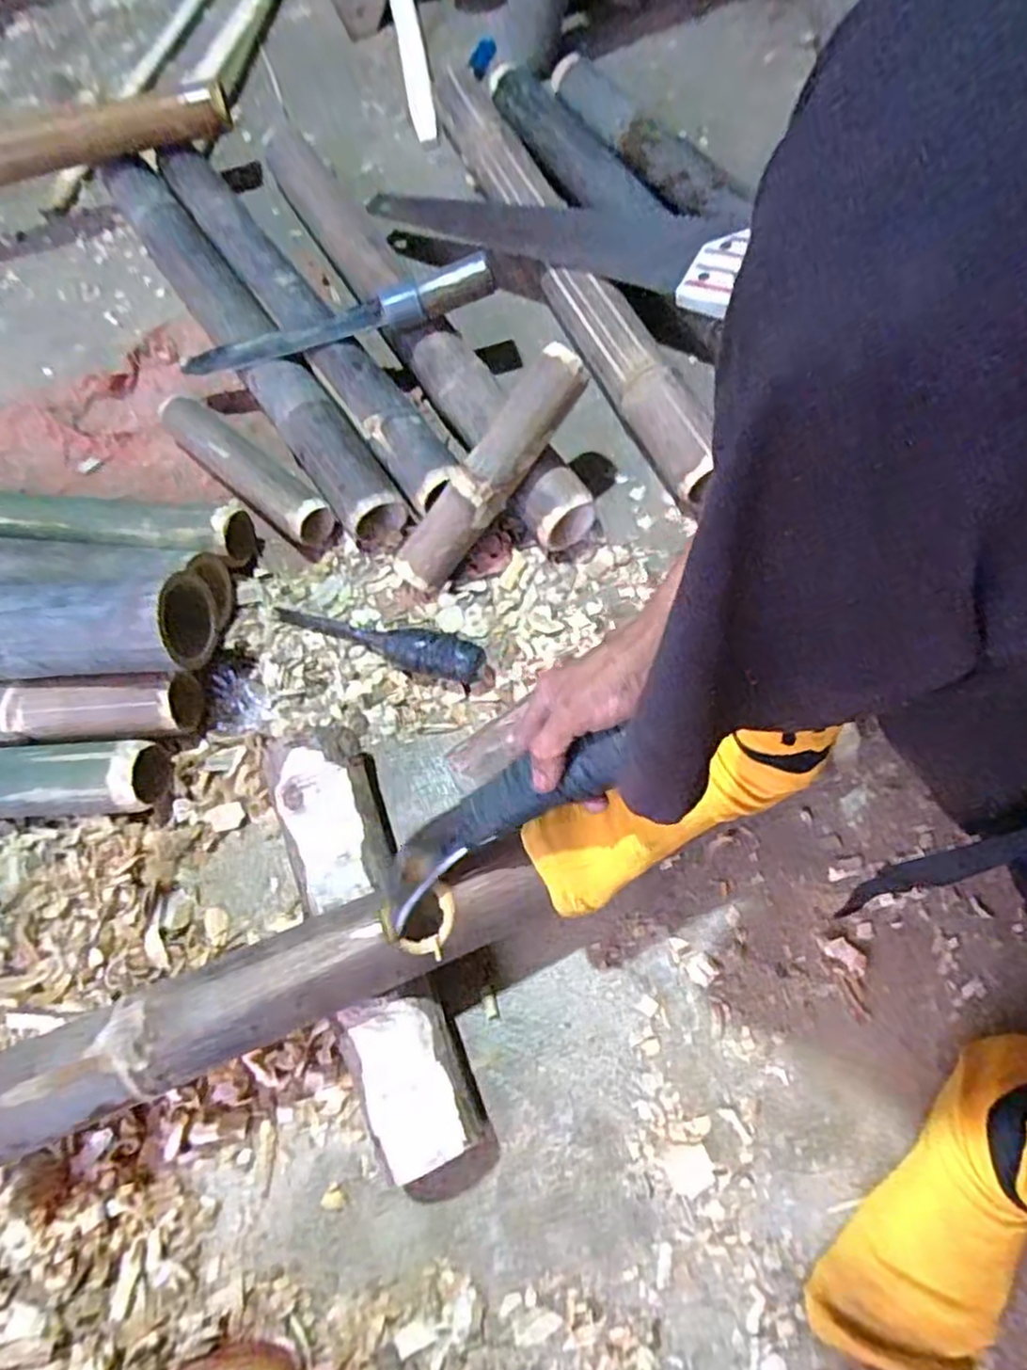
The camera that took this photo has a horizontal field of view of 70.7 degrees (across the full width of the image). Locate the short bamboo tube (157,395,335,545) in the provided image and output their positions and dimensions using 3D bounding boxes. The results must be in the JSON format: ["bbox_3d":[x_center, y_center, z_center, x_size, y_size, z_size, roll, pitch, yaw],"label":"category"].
[{"bbox_3d":[-0.262,-0.212,0.702,0.237,0.047,0.049,40,77,19],"label":"short bamboo tube"}]

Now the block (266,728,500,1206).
[{"bbox_3d":[-0.101,0.189,0.526,0.080,0.070,0.325,-23,67,-4],"label":"block"}]

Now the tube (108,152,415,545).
[{"bbox_3d":[-0.305,-0.396,0.788,0.069,0.066,0.658,-33,68,-8],"label":"tube"}]

